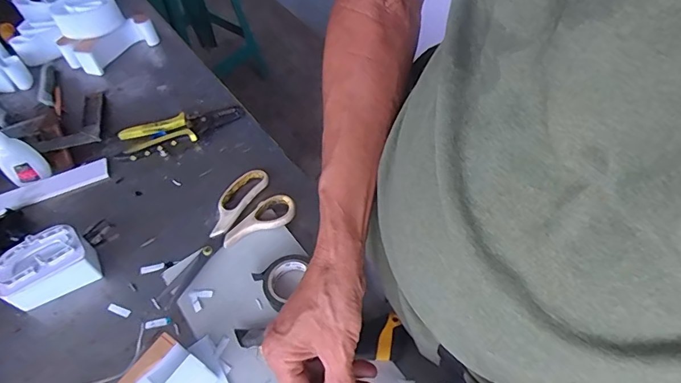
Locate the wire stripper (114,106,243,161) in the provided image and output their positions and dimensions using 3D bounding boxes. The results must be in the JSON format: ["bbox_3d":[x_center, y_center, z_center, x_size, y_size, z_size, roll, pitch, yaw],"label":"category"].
[{"bbox_3d":[-0.217,-0.085,0.607,0.165,0.021,0.055,-25,57,-14],"label":"wire stripper"}]

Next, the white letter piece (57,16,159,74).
[{"bbox_3d":[-0.361,-0.230,0.704,0.142,0.043,0.064,-26,57,-15],"label":"white letter piece"}]

